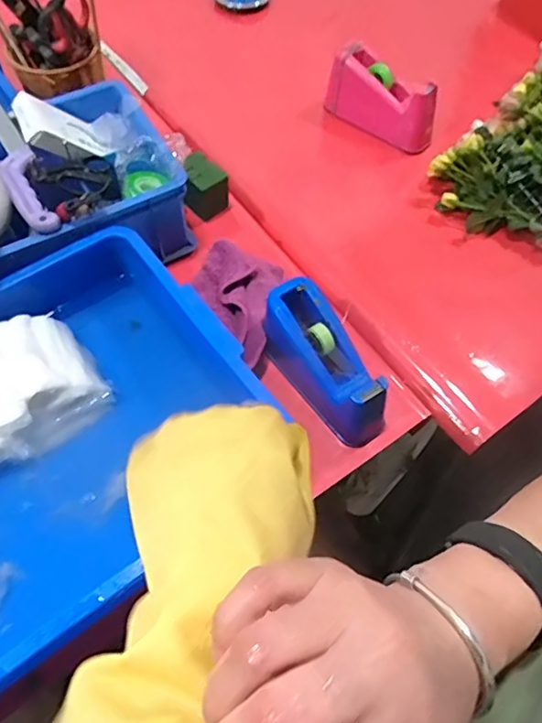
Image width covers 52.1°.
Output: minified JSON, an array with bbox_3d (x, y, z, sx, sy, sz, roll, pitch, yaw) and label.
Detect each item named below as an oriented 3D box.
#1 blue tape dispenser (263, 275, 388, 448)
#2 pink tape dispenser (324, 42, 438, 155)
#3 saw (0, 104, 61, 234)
[{"bbox_3d":[0.070,0.003,0.695,0.070,0.119,0.198,-35,68,-19],"label":"blue tape dispenser"},{"bbox_3d":[0.191,-0.462,0.970,0.202,0.112,0.064,33,65,15],"label":"pink tape dispenser"},{"bbox_3d":[-0.358,-0.285,0.774,0.042,0.072,0.348,-24,65,-14],"label":"saw"}]

